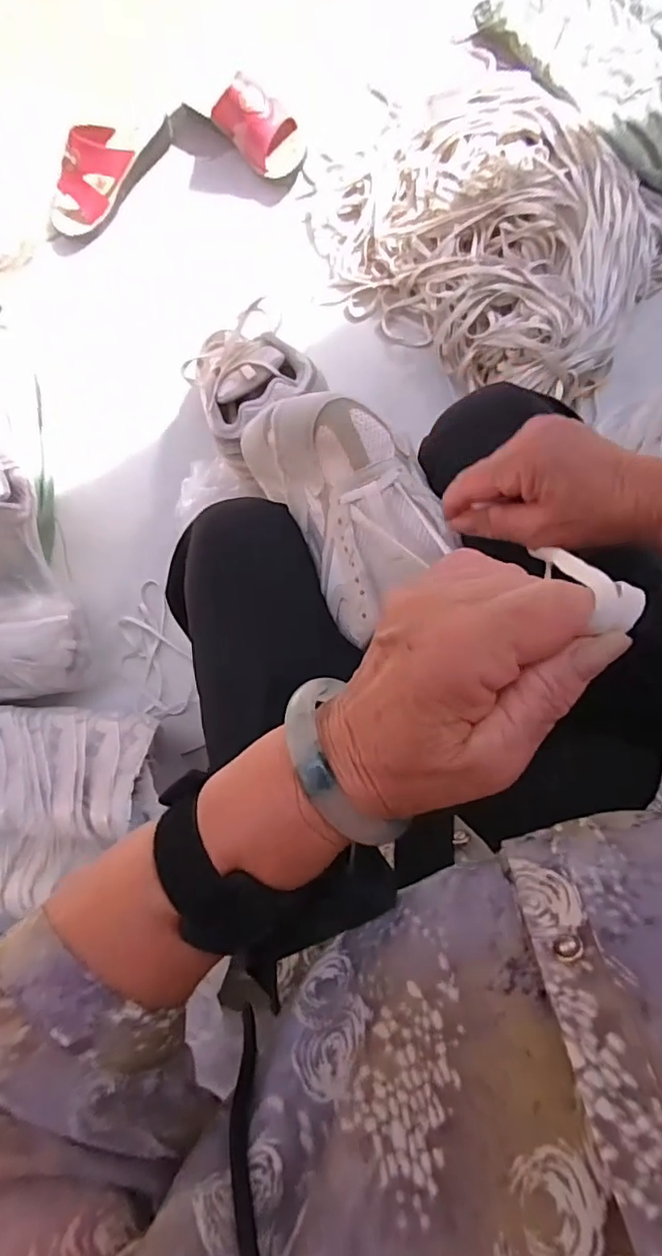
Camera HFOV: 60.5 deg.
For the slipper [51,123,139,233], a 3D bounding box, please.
[{"bbox_3d":[-0.362,-0.671,0.848,0.071,0.062,0.186,34,96,5],"label":"slipper"}]

